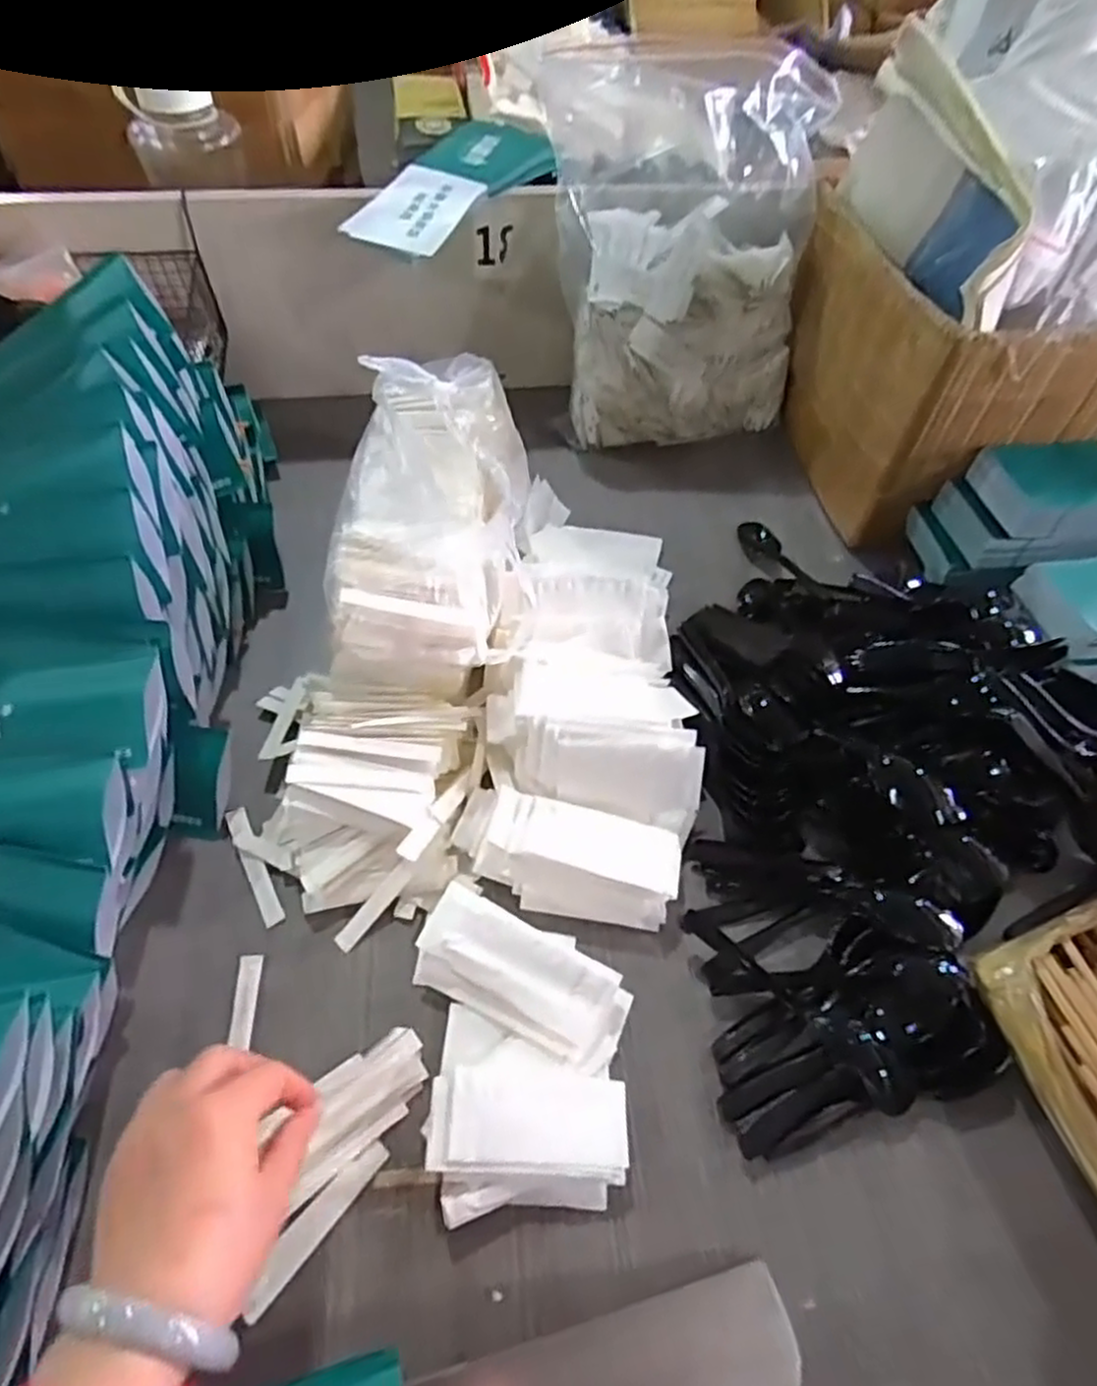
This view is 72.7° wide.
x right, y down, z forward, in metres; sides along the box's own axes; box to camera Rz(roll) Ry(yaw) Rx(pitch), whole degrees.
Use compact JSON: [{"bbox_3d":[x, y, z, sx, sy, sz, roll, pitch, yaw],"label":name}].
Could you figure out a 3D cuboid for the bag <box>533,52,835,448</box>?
[{"bbox_3d":[0.132,-0.442,0.755,0.250,0.278,0.201,-8,55,-8],"label":"bag"}]

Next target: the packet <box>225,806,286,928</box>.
[{"bbox_3d":[-0.200,0.116,0.507,0.014,0.004,0.092,-25,59,-19],"label":"packet"}]

